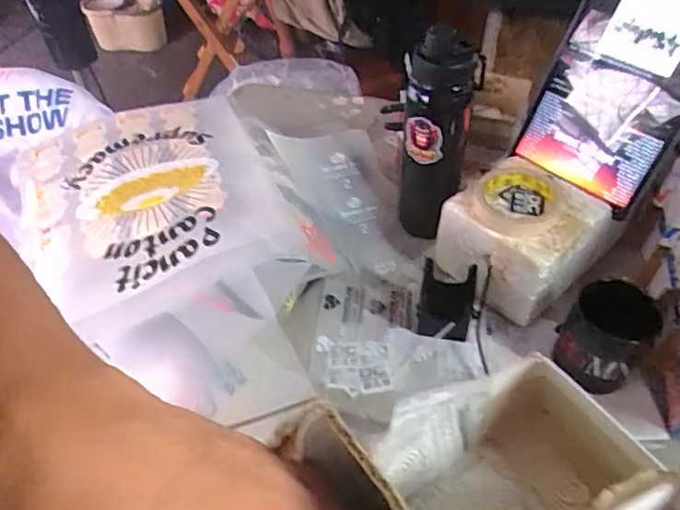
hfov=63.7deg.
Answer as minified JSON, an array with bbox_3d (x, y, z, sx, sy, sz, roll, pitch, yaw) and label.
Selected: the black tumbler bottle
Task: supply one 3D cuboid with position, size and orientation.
[{"bbox_3d":[0.117,-0.148,0.675,0.079,0.261,0.095,12,49,12],"label":"black tumbler bottle"}]

